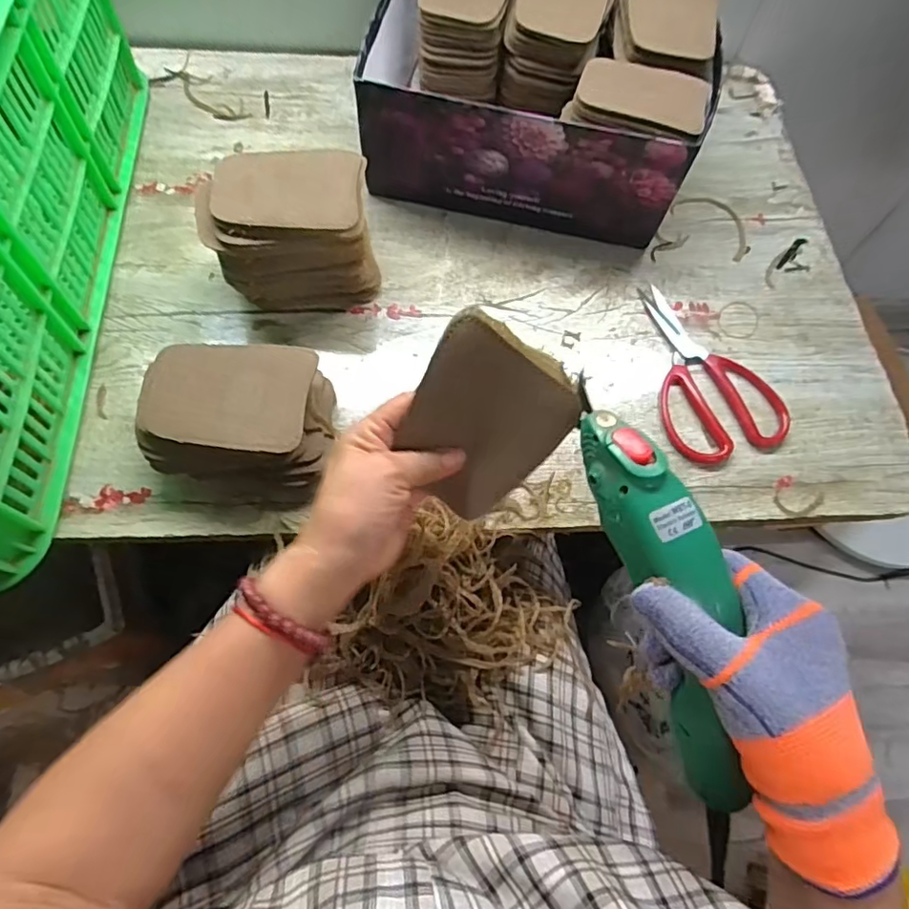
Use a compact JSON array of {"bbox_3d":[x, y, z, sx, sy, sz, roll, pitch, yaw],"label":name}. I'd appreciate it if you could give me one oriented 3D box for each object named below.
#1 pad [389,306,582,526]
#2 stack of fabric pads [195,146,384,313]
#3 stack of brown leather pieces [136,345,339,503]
[{"bbox_3d":[0.014,-0.016,0.343,0.087,0.116,0.011,35,31,3],"label":"pad"},{"bbox_3d":[-0.145,-0.196,0.514,0.144,0.098,0.102,-2,66,-4],"label":"stack of fabric pads"},{"bbox_3d":[-0.166,-0.025,0.446,0.138,0.070,0.104,3,65,-2],"label":"stack of brown leather pieces"}]

